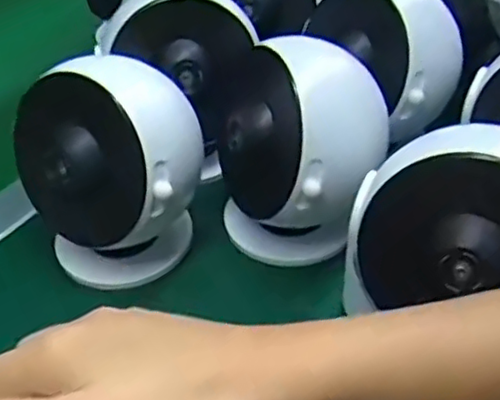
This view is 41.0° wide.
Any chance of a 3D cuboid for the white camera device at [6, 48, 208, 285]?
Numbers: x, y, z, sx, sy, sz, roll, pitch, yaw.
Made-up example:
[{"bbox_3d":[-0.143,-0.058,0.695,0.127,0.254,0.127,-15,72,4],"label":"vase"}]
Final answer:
[{"bbox_3d":[-0.081,-0.016,0.388,0.104,0.125,0.076,8,41,14],"label":"white camera device"}]

